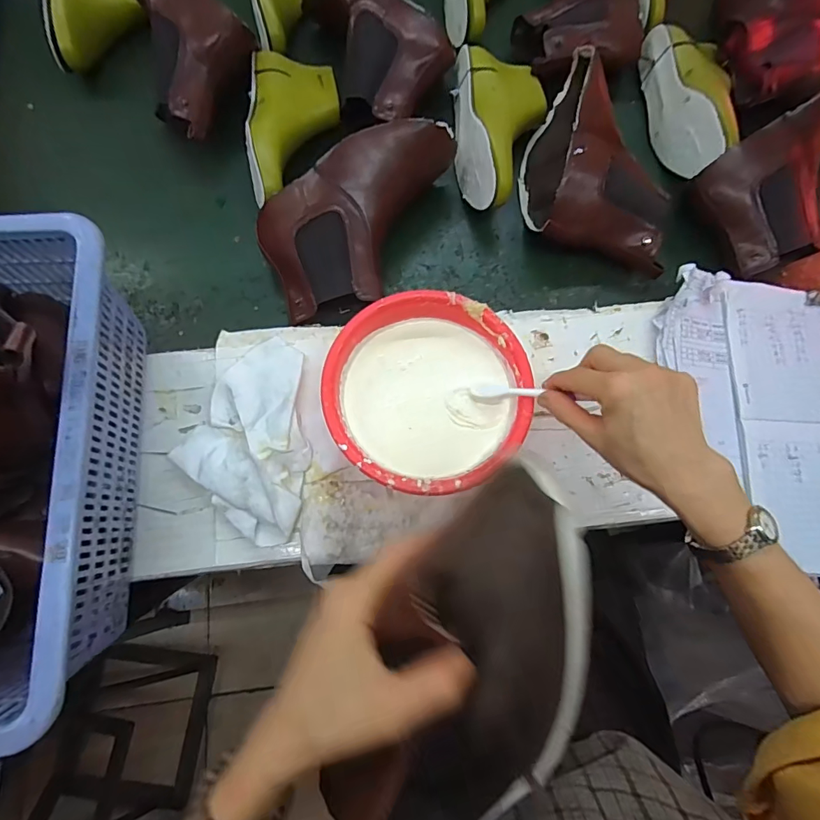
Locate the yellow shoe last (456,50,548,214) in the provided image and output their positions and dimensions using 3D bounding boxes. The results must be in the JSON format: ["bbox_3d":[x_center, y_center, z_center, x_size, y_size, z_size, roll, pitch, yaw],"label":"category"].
[{"bbox_3d":[0.118,-0.361,0.578,0.112,0.083,0.244,1,75,1],"label":"yellow shoe last"}]

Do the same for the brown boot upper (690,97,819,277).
[{"bbox_3d":[0.477,-0.277,0.525,0.231,0.065,0.145,-25,77,-7],"label":"brown boot upper"}]

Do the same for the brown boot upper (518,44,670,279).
[{"bbox_3d":[0.233,-0.317,0.553,0.168,0.107,0.263,6,75,2],"label":"brown boot upper"}]

